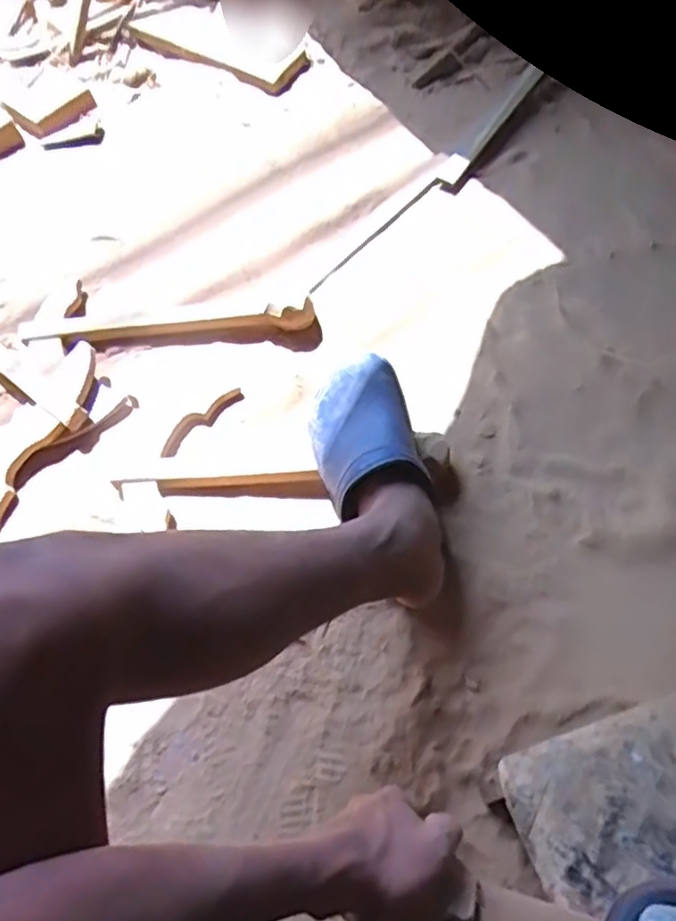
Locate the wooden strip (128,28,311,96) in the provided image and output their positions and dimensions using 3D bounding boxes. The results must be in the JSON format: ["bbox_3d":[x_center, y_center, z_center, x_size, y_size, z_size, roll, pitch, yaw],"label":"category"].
[{"bbox_3d":[-0.207,-0.686,1.139,0.332,0.017,0.098,24,67,19],"label":"wooden strip"}]

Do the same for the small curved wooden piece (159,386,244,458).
[{"bbox_3d":[-0.169,-0.049,0.836,0.121,0.006,0.028,-40,63,-14],"label":"small curved wooden piece"}]

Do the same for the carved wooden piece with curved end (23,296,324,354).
[{"bbox_3d":[-0.213,-0.160,0.879,0.381,0.040,0.052,-5,66,1],"label":"carved wooden piece with curved end"}]

